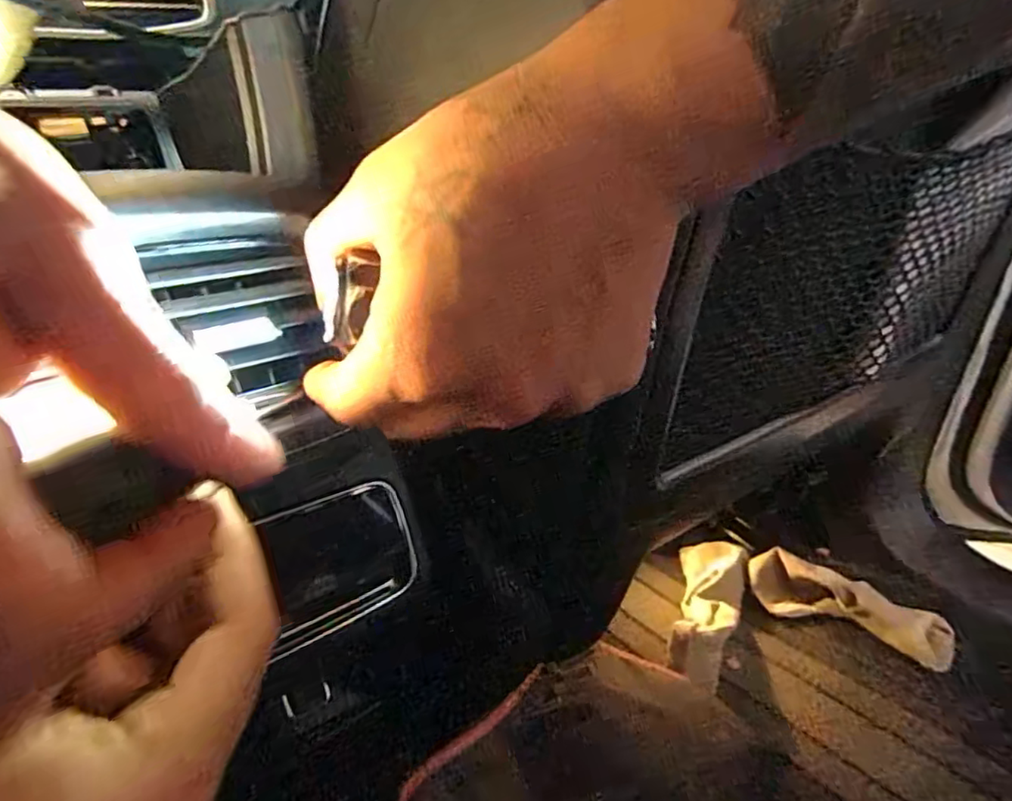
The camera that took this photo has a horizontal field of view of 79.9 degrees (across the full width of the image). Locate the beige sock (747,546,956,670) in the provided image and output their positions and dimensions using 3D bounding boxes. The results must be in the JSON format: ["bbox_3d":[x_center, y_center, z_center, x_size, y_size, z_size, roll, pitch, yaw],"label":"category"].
[{"bbox_3d":[0.362,0.216,0.645,0.195,0.048,0.059,12,28,29],"label":"beige sock"}]

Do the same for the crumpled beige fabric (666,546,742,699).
[{"bbox_3d":[0.211,0.225,0.642,0.070,0.044,0.210,8,26,21],"label":"crumpled beige fabric"}]

